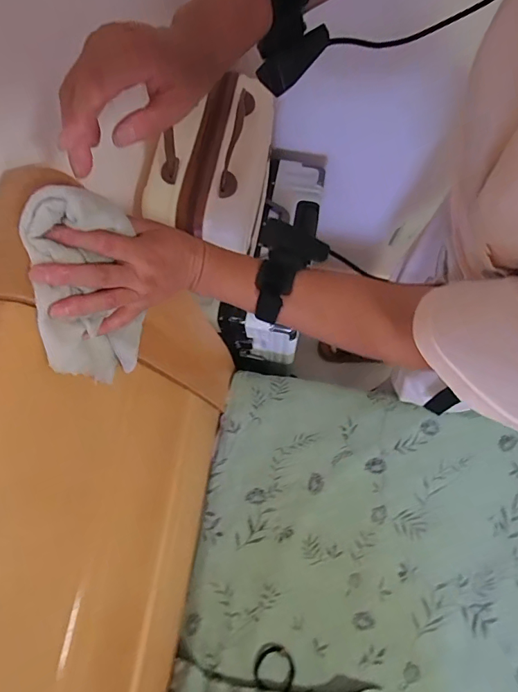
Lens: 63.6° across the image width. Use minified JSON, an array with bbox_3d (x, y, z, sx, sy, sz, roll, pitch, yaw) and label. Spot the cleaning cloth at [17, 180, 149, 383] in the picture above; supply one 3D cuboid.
[{"bbox_3d":[-0.146,-0.038,0.354,0.033,0.185,0.091,27,43,32],"label":"cleaning cloth"}]

